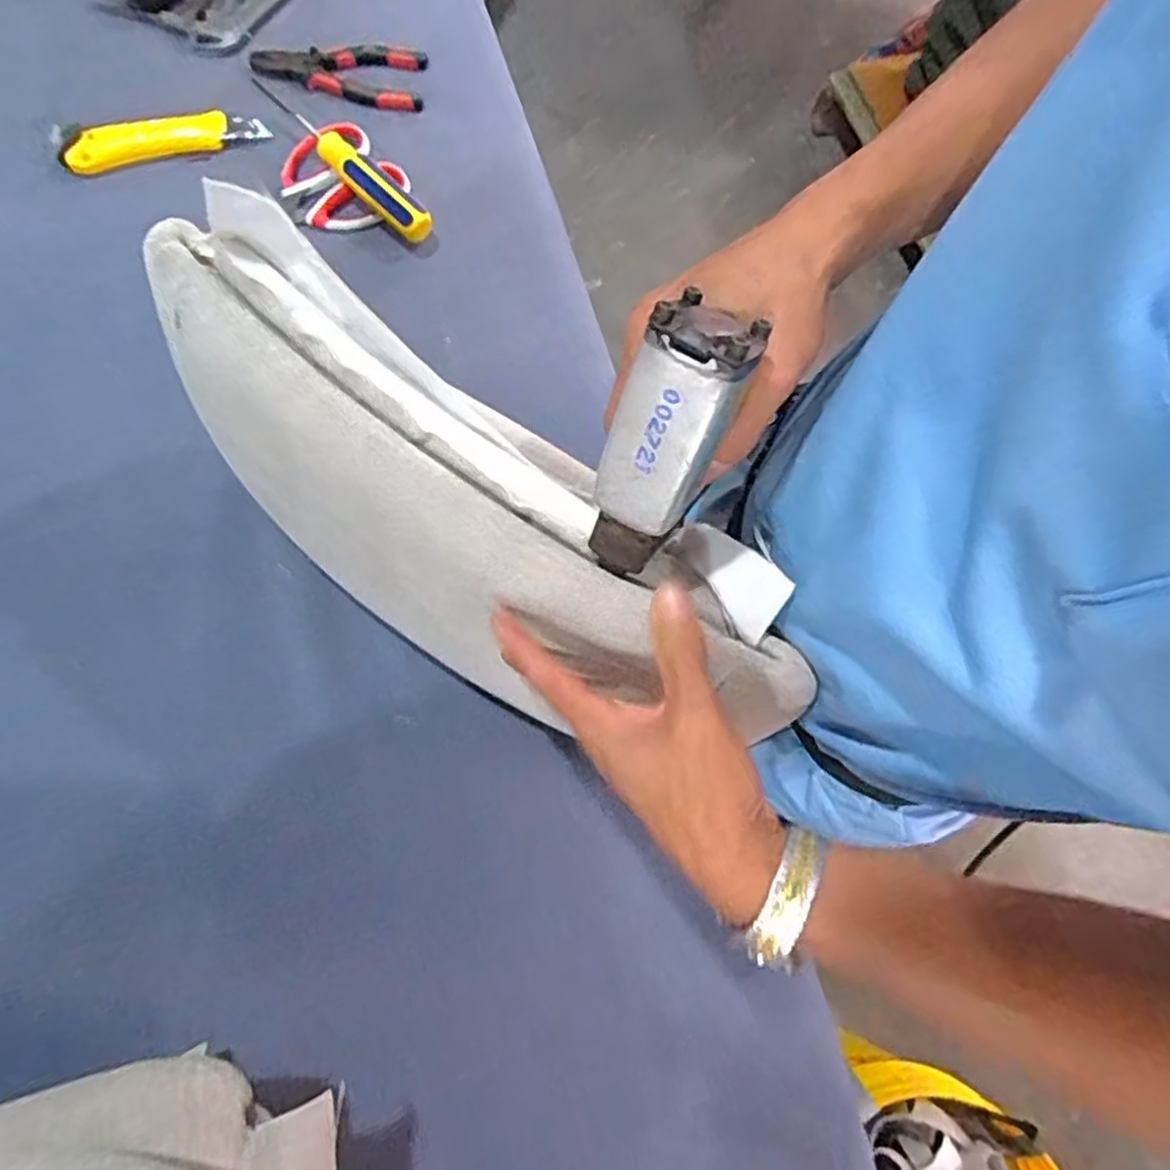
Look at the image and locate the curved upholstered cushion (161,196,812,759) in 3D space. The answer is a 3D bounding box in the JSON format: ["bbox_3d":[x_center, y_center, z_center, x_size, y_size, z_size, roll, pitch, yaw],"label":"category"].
[{"bbox_3d":[-0.083,-0.038,0.420,0.388,0.182,0.125,33,77,7],"label":"curved upholstered cushion"}]

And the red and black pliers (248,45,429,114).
[{"bbox_3d":[-0.226,-0.475,0.660,0.152,0.016,0.068,-2,74,-5],"label":"red and black pliers"}]

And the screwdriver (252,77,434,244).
[{"bbox_3d":[-0.217,-0.382,0.627,0.219,0.037,0.031,44,76,9],"label":"screwdriver"}]

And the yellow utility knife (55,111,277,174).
[{"bbox_3d":[-0.371,-0.394,0.628,0.169,0.021,0.029,-15,75,-8],"label":"yellow utility knife"}]

